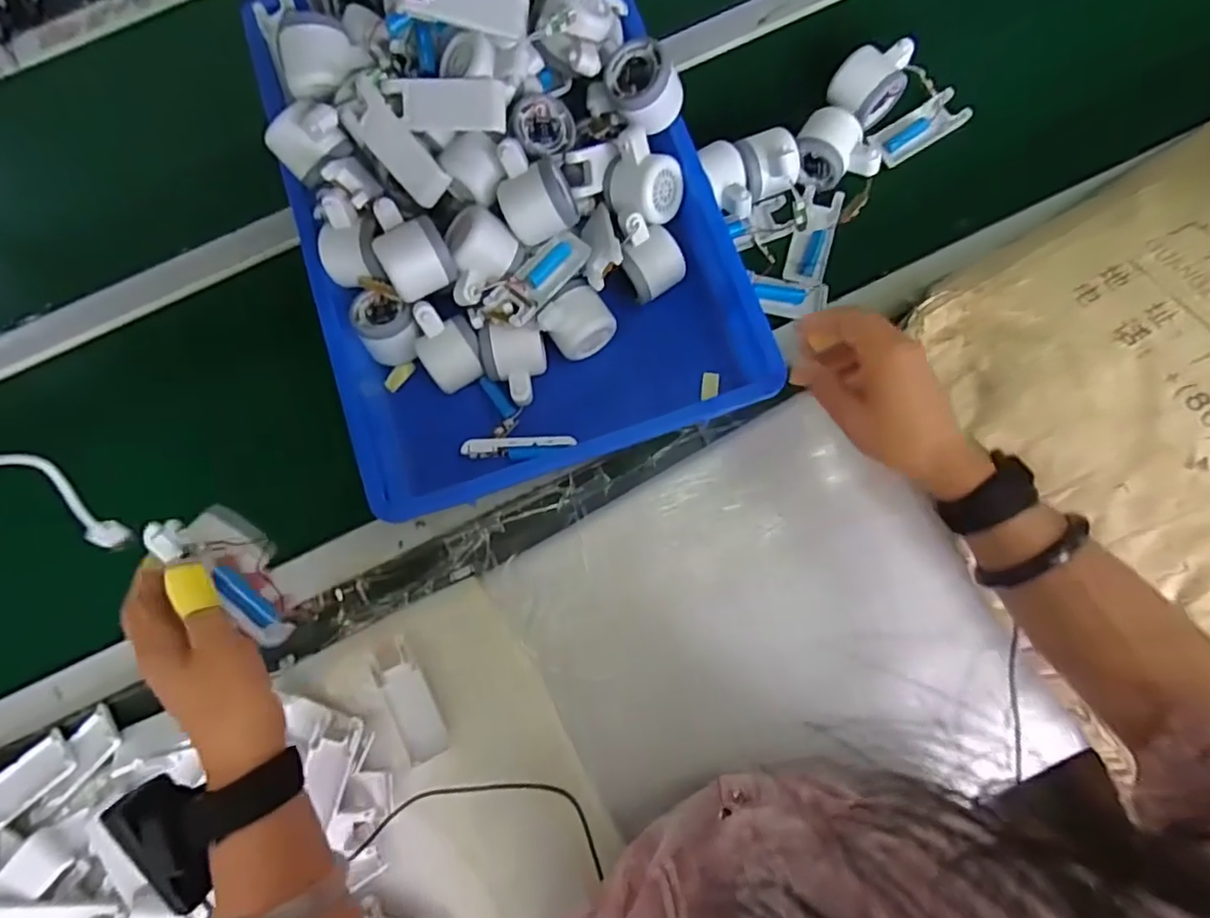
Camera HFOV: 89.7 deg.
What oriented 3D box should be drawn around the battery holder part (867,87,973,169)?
[{"bbox_3d":[0.324,-0.341,0.627,0.100,0.019,0.042,-31,80,-5],"label":"battery holder part"}]

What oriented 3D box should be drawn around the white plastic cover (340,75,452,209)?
[{"bbox_3d":[-0.178,-0.266,0.521,0.041,0.018,0.103,-37,103,20],"label":"white plastic cover"}]

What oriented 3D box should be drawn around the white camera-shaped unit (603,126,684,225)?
[{"bbox_3d":[0.035,-0.260,0.563,0.066,0.055,0.077,-20,119,-36],"label":"white camera-shaped unit"}]

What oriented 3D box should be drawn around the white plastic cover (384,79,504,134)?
[{"bbox_3d":[-0.133,-0.296,0.510,0.098,0.009,0.040,0,104,-2],"label":"white plastic cover"}]

